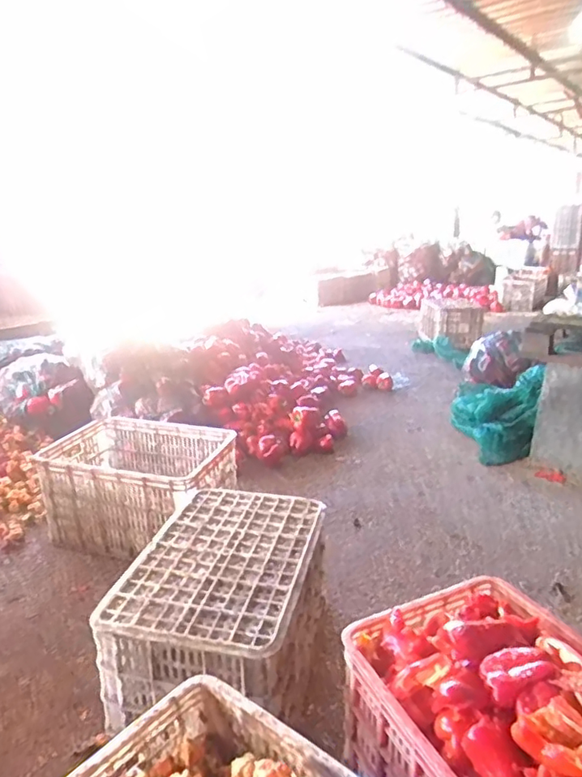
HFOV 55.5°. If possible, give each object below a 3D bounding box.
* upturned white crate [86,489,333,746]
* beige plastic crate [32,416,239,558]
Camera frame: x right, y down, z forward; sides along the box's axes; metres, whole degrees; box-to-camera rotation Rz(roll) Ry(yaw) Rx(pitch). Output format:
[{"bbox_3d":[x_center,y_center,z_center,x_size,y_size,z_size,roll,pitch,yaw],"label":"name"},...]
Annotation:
[{"bbox_3d":[-0.127,0.450,1.171,0.350,0.243,0.497,4,19,13],"label":"upturned white crate"},{"bbox_3d":[-0.464,0.302,1.710,0.534,0.281,0.358,4,19,12],"label":"beige plastic crate"}]

